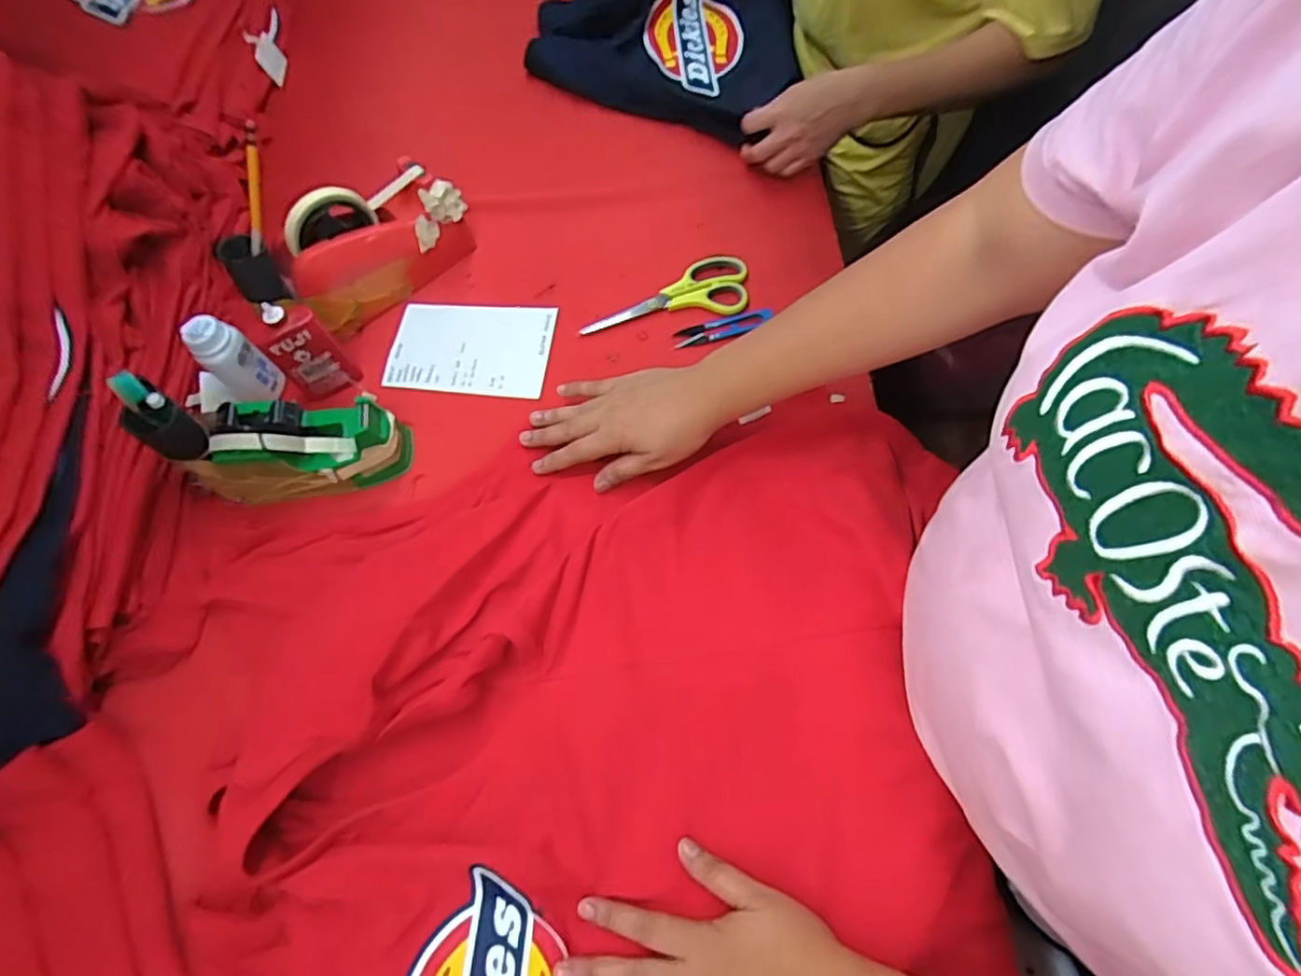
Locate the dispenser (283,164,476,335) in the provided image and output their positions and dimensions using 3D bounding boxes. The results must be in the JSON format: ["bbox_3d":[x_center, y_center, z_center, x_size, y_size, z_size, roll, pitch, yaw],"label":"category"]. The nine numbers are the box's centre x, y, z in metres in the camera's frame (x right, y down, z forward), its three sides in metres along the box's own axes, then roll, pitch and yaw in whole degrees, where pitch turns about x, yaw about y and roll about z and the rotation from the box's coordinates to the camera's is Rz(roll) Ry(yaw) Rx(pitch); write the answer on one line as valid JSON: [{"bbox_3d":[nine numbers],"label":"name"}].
[{"bbox_3d":[-0.283,-0.257,0.636,0.196,0.114,0.071,-37,70,-14],"label":"dispenser"}]

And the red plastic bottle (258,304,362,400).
[{"bbox_3d":[-0.326,-0.130,0.585,0.058,0.103,0.034,-41,70,-15],"label":"red plastic bottle"}]

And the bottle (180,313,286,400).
[{"bbox_3d":[-0.391,-0.119,0.581,0.033,0.096,0.039,24,69,12],"label":"bottle"}]

